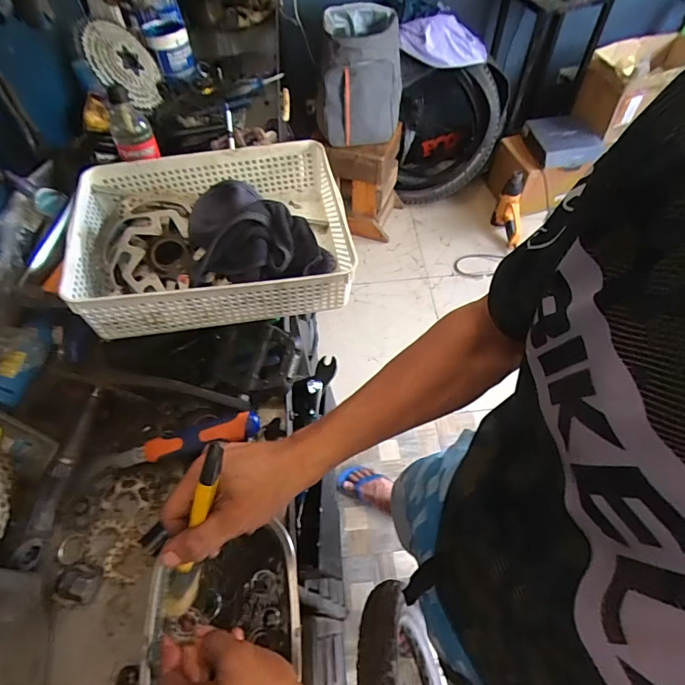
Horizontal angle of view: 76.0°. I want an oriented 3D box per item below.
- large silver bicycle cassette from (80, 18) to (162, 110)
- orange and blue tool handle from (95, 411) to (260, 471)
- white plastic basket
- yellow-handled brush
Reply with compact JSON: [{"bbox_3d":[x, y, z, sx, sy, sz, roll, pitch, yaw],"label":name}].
[{"bbox_3d":[-0.456,-0.591,0.919,0.026,0.157,0.142,0,82,38],"label":"large silver bicycle cassette"},{"bbox_3d":[-0.211,0.123,0.553,0.208,0.034,0.038,-13,57,-4],"label":"orange and blue tool handle"},{"bbox_3d":[-0.164,-0.139,0.576,0.328,0.100,0.240,-10,57,-2],"label":"white plastic basket"},{"bbox_3d":[-0.119,0.159,0.359,0.022,0.034,0.163,21,106,17],"label":"yellow-handled brush"}]

